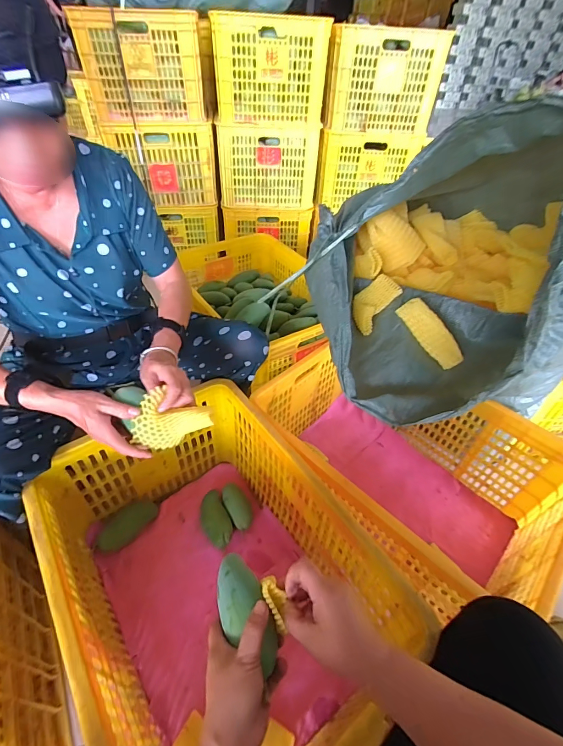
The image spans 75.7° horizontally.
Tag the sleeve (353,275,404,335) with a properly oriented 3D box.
[{"bbox_3d":[0.162,-0.124,0.643,0.067,0.021,0.118,26,69,21],"label":"sleeve"}]

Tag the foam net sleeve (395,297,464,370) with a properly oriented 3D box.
[{"bbox_3d":[0.248,-0.067,0.597,0.034,0.042,0.127,-31,80,-31],"label":"foam net sleeve"}]

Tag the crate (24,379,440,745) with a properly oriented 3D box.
[{"bbox_3d":[-0.122,0.367,0.670,0.417,0.324,0.588,-25,51,-27],"label":"crate"}]

